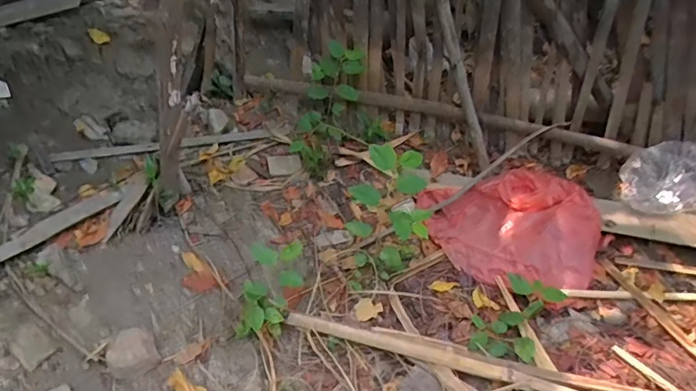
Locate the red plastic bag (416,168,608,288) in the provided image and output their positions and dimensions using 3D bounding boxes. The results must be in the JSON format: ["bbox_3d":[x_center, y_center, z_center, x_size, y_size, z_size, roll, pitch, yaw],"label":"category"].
[{"bbox_3d":[0.365,0.061,1.145,0.381,0.103,0.289,1,35,-1],"label":"red plastic bag"}]

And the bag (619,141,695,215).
[{"bbox_3d":[0.781,-0.043,1.144,0.291,0.121,0.157,4,35,3],"label":"bag"}]

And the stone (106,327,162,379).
[{"bbox_3d":[-0.352,0.258,0.837,0.075,0.039,0.077,-17,39,-25],"label":"stone"}]

